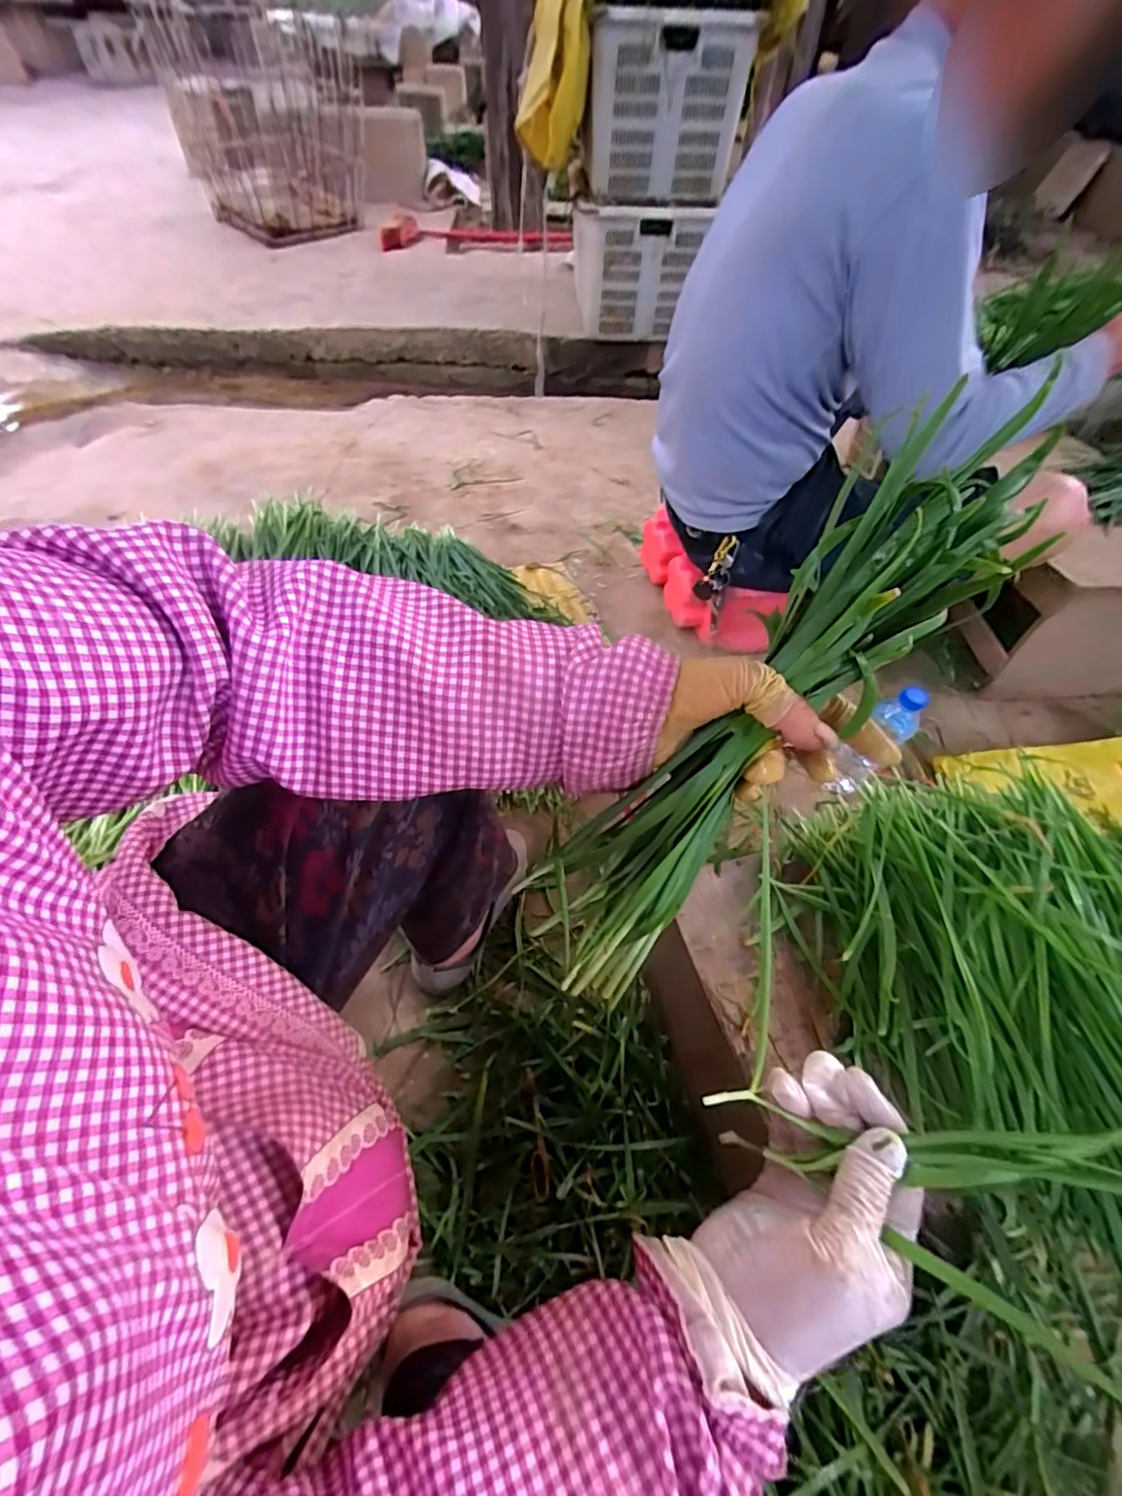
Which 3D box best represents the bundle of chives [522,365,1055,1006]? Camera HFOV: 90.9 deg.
[{"bbox_3d":[0.102,-0.003,0.305,0.075,0.052,0.343,46,108,29],"label":"bundle of chives"}]

